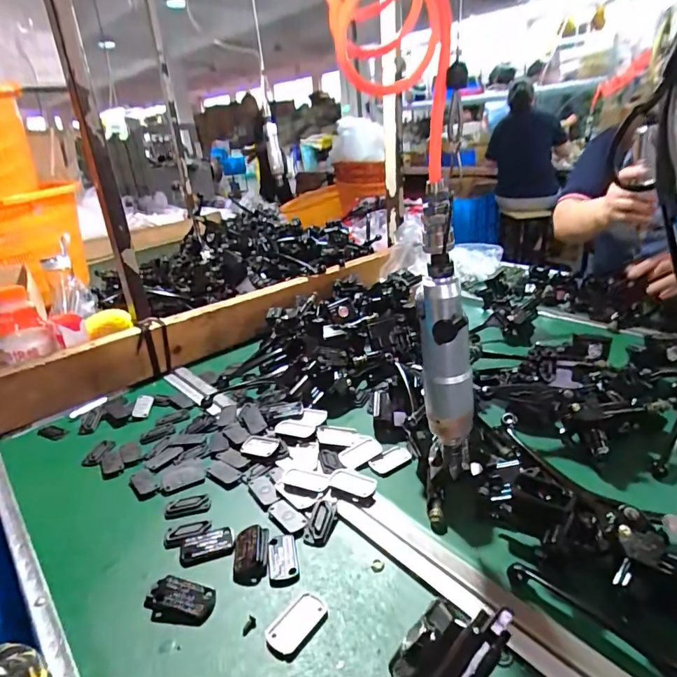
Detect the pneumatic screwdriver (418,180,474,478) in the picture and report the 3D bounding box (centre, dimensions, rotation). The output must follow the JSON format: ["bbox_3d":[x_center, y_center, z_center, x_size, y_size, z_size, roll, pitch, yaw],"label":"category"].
[{"bbox_3d":[0.089,0.008,0.382,0.042,0.246,0.052,1,26,14],"label":"pneumatic screwdriver"}]

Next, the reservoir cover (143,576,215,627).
[{"bbox_3d":[-0.139,0.228,0.401,0.062,0.013,0.033,0,26,11],"label":"reservoir cover"}]

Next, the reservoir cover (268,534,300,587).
[{"bbox_3d":[-0.052,0.208,0.434,0.026,0.005,0.053,-9,26,-6],"label":"reservoir cover"}]

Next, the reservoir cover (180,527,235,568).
[{"bbox_3d":[-0.130,0.204,0.455,0.051,0.006,0.034,-12,26,-13],"label":"reservoir cover"}]

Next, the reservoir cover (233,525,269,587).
[{"bbox_3d":[-0.084,0.203,0.441,0.032,0.014,0.060,-9,26,-6],"label":"reservoir cover"}]

